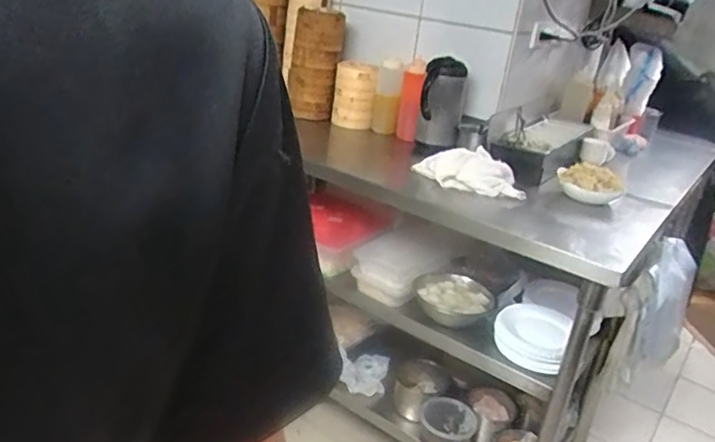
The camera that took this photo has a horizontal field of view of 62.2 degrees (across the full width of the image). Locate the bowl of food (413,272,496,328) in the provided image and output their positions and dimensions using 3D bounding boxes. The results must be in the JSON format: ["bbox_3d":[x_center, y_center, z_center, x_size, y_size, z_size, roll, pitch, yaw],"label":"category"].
[{"bbox_3d":[0.254,0.200,1.535,0.171,0.054,0.182,6,23,-3],"label":"bowl of food"}]

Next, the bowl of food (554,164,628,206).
[{"bbox_3d":[0.571,-0.091,1.465,0.161,0.072,0.179,17,24,21],"label":"bowl of food"}]

